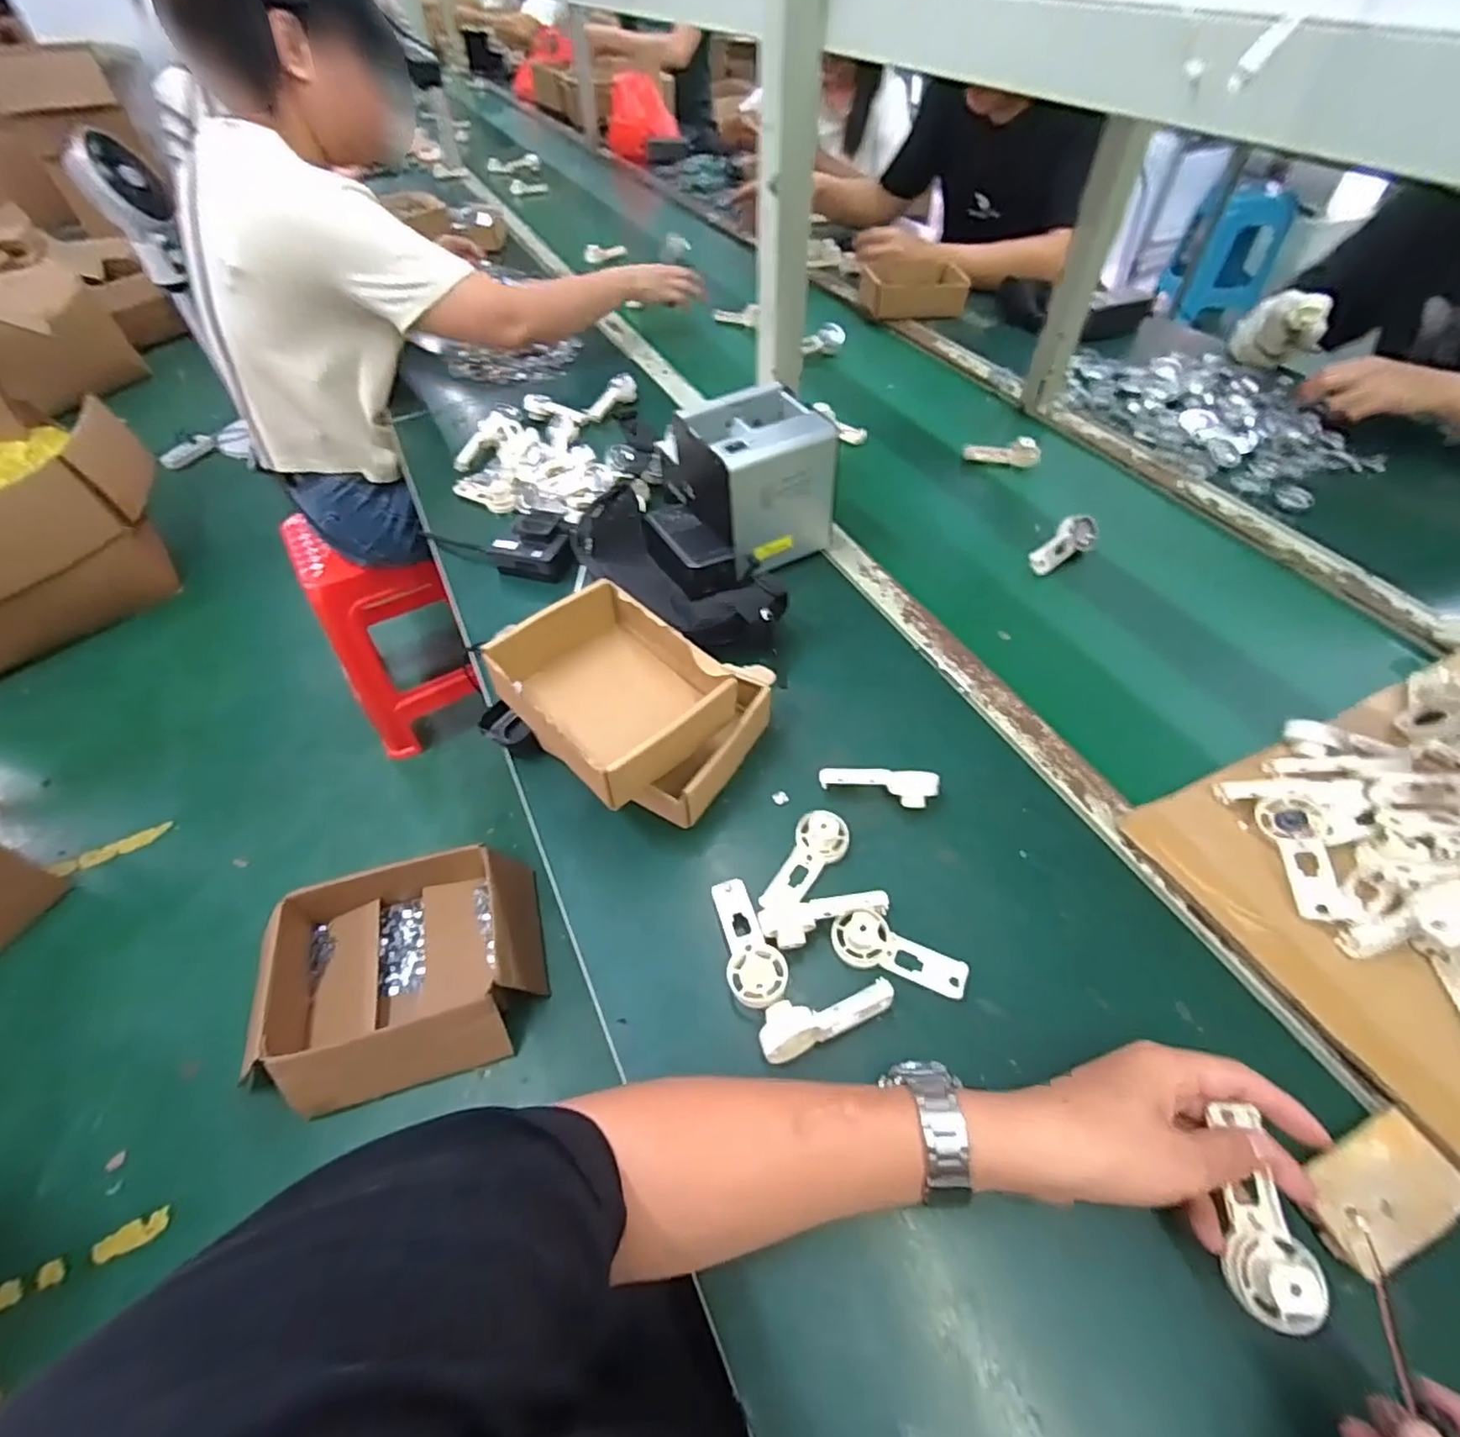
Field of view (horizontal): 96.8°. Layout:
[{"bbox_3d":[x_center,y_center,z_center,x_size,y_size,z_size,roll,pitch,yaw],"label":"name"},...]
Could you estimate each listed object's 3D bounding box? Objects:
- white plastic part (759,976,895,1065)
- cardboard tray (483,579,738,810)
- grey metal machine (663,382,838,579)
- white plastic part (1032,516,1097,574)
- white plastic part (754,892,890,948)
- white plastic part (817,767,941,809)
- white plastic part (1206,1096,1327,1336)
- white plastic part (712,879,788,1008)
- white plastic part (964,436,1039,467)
[{"bbox_3d":[0.063,0.198,0.434,0.093,0.029,0.030,-21,54,-11],"label":"white plastic part"},{"bbox_3d":[-0.098,-0.026,0.532,0.133,0.058,0.170,-38,61,-24],"label":"cardboard tray"},{"bbox_3d":[0.023,-0.256,0.710,0.132,0.151,0.142,-24,54,-13],"label":"grey metal machine"},{"bbox_3d":[0.375,-0.196,0.724,0.087,0.031,0.035,-36,58,-21],"label":"white plastic part"},{"bbox_3d":[0.069,0.147,0.471,0.092,0.024,0.031,-9,52,-2],"label":"white plastic part"},{"bbox_3d":[0.124,0.059,0.542,0.095,0.025,0.029,4,53,8],"label":"white plastic part"},{"bbox_3d":[0.275,0.256,0.335,0.034,0.024,0.090,7,56,10],"label":"white plastic part"},{"bbox_3d":[0.013,0.163,0.469,0.039,0.026,0.092,-15,53,-7],"label":"white plastic part"},{"bbox_3d":[0.360,-0.352,0.858,0.094,0.034,0.025,5,53,8],"label":"white plastic part"}]

